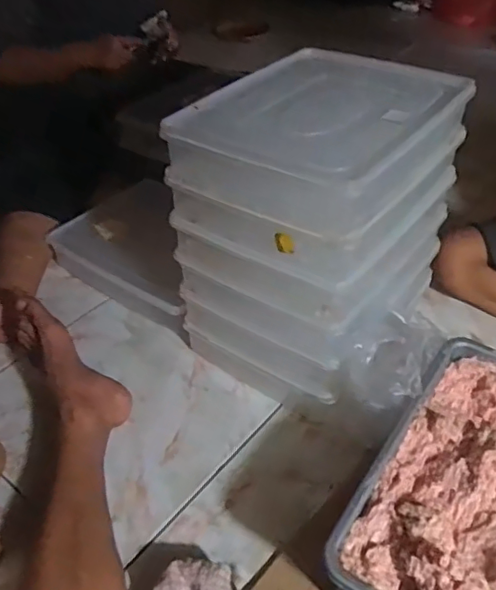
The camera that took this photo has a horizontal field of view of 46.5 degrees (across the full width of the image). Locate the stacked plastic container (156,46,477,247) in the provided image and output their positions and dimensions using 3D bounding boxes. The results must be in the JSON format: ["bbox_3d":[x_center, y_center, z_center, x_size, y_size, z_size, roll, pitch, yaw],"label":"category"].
[{"bbox_3d":[0.098,-0.217,0.754,0.273,0.069,0.338,25,47,27],"label":"stacked plastic container"}]

